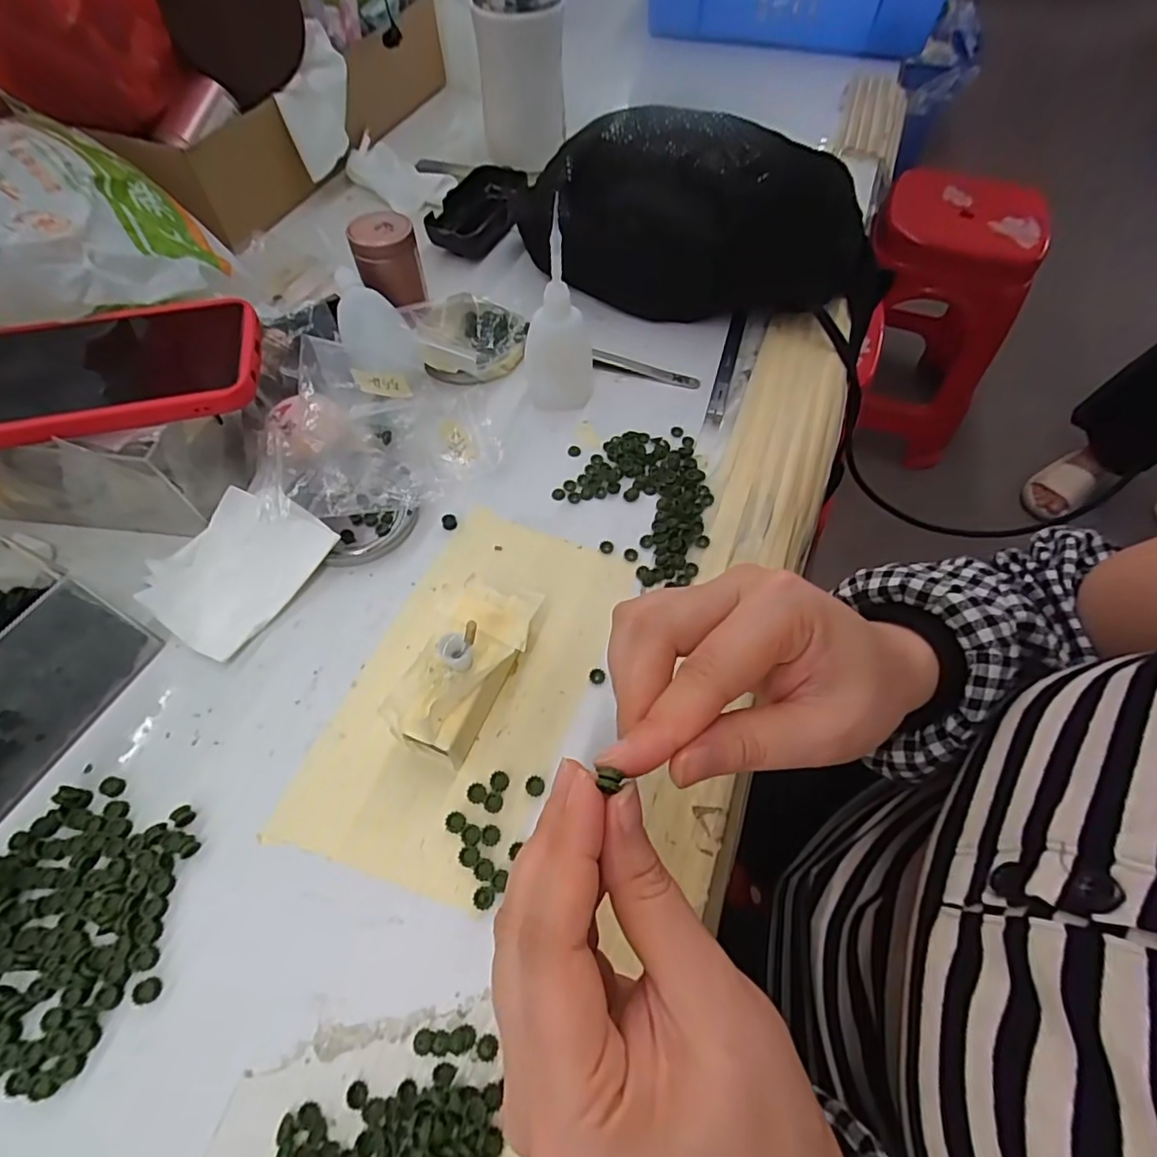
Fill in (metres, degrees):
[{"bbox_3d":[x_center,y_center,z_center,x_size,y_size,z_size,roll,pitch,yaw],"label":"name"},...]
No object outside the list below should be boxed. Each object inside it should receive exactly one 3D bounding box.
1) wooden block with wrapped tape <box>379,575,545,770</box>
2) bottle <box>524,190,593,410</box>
[{"bbox_3d":[-0.054,0.043,0.275,0.045,0.044,0.086,23,62,12],"label":"wooden block with wrapped tape"},{"bbox_3d":[-0.011,-0.168,0.359,0.048,0.108,0.052,-4,60,-4],"label":"bottle"}]

